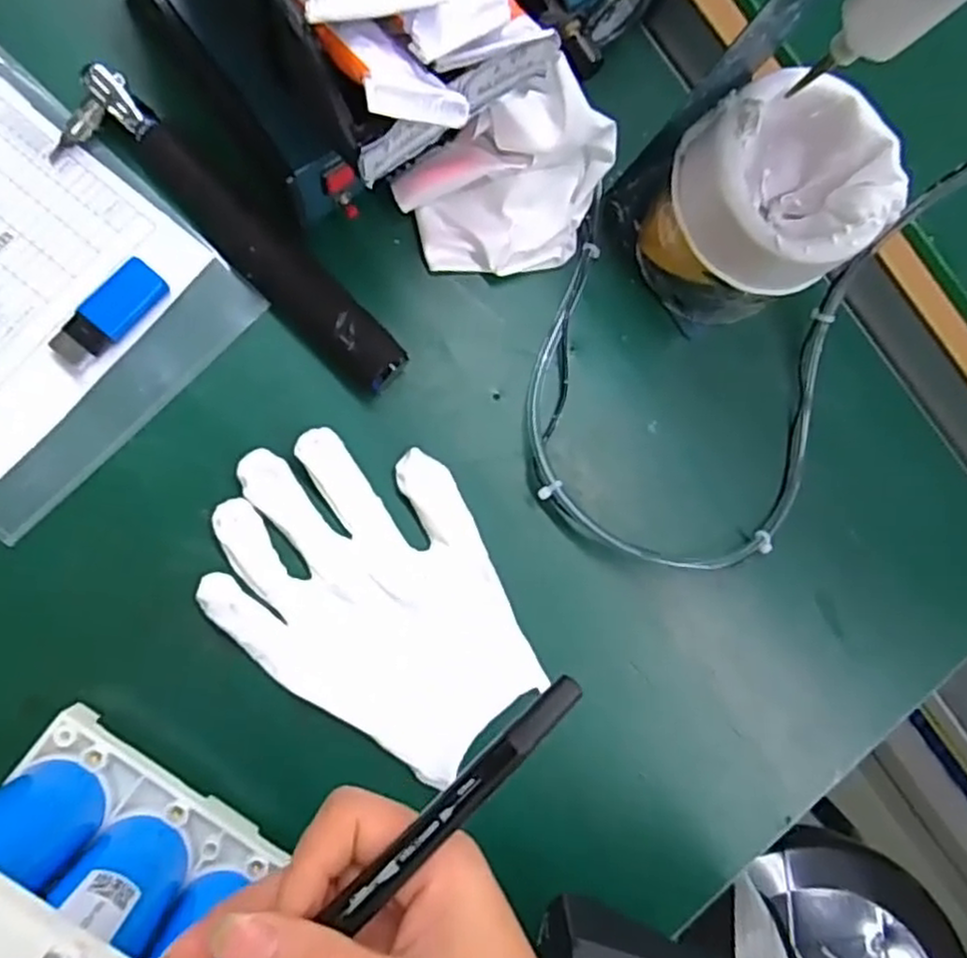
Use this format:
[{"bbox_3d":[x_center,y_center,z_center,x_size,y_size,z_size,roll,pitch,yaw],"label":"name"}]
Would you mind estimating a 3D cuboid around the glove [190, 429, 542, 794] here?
[{"bbox_3d":[-0.049,0.056,0.343,0.120,0.013,0.165,-43,92,-10],"label":"glove"}]

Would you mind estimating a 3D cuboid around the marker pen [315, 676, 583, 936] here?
[{"bbox_3d":[-0.021,0.104,0.199,0.130,0.007,0.010,-43,92,-10],"label":"marker pen"}]

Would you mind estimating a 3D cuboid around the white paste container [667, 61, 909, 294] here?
[{"bbox_3d":[0.137,-0.134,0.327,0.081,0.057,0.087,1,84,-9],"label":"white paste container"}]

